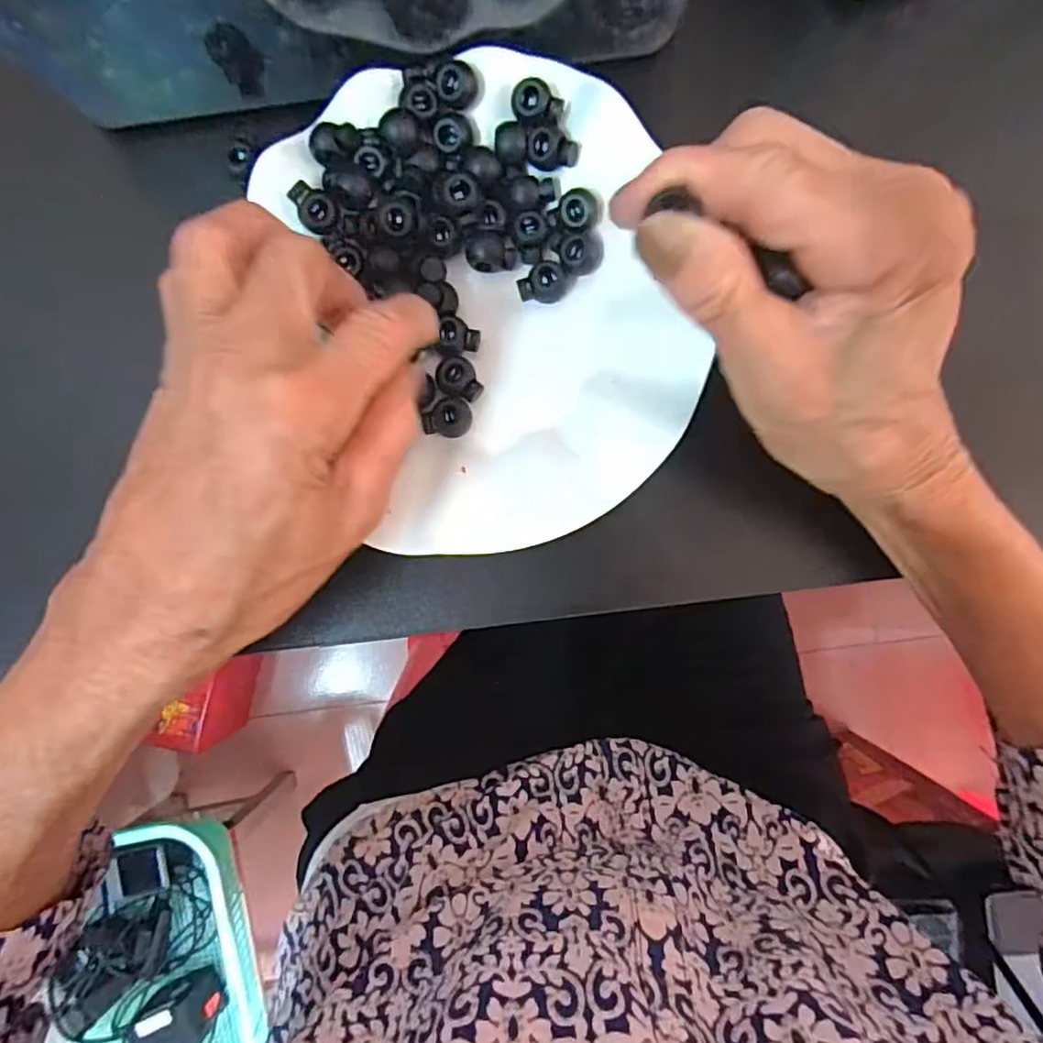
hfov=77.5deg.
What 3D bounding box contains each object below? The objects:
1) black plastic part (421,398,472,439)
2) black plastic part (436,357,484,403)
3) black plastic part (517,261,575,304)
[{"bbox_3d":[-0.029,-0.041,0.255,0.018,0.008,0.015,7,89,3],"label":"black plastic part"},{"bbox_3d":[-0.024,-0.056,0.256,0.019,0.009,0.015,40,91,3],"label":"black plastic part"},{"bbox_3d":[0.010,-0.093,0.255,0.022,0.010,0.013,-15,88,2],"label":"black plastic part"}]

